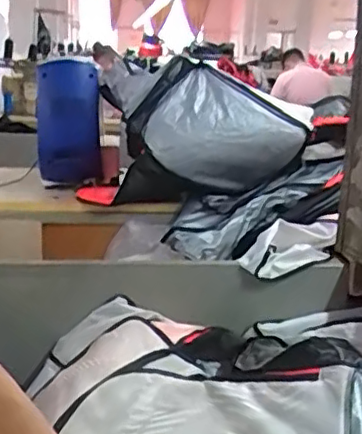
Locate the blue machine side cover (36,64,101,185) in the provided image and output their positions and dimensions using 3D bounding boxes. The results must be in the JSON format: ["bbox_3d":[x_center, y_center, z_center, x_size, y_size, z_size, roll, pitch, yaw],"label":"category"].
[{"bbox_3d":[-0.304,-0.249,1.729,0.170,0.332,0.121,0,15,-8],"label":"blue machine side cover"}]

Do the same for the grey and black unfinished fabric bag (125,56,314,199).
[{"bbox_3d":[0.098,-0.210,1.556,0.444,0.286,0.142,2,15,-1],"label":"grey and black unfinished fabric bag"}]

